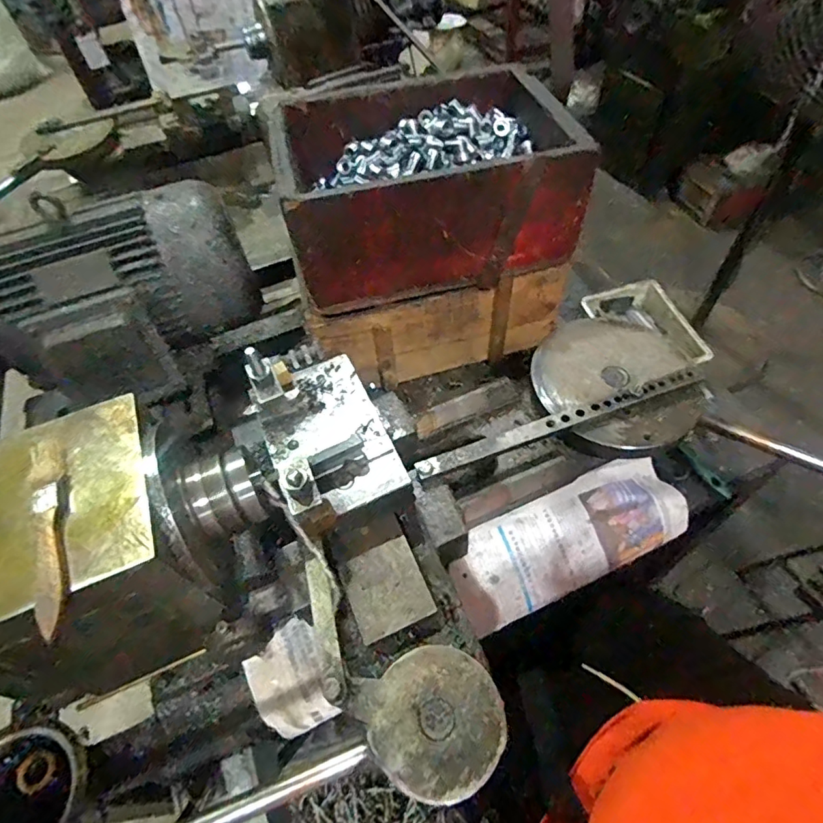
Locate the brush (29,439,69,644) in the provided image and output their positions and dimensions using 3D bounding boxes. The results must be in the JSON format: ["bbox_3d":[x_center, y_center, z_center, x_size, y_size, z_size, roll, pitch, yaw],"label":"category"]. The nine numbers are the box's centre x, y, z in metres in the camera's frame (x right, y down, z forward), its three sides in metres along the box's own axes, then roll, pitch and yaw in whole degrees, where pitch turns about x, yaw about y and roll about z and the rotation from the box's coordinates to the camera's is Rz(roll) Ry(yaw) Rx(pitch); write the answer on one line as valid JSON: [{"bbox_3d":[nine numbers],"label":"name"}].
[{"bbox_3d":[-0.249,0.080,0.345,0.018,0.016,0.147,-20,55,-9],"label":"brush"}]

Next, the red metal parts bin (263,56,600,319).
[{"bbox_3d":[0.012,-0.287,0.654,0.339,0.164,0.237,-15,54,-5],"label":"red metal parts bin"}]

